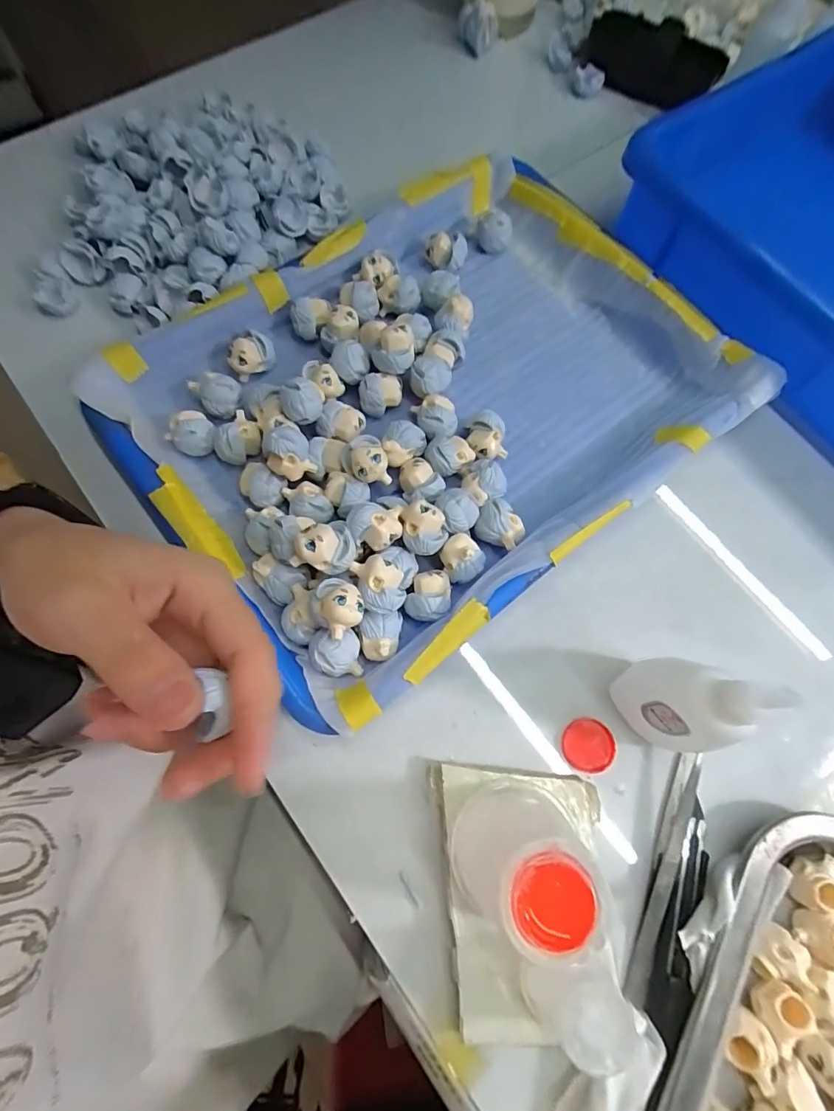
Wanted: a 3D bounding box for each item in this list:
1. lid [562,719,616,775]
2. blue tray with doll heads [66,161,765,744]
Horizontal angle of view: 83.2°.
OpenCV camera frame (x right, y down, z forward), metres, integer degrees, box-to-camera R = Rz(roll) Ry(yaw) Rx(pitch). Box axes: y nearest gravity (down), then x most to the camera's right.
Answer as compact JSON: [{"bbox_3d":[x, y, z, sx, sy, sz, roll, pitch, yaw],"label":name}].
[{"bbox_3d":[0.087,0.097,0.240,0.026,0.004,0.025,0,72,0],"label":"lid"},{"bbox_3d":[0.004,-0.103,0.281,0.327,0.045,0.265,-37,76,-11],"label":"blue tray with doll heads"}]

